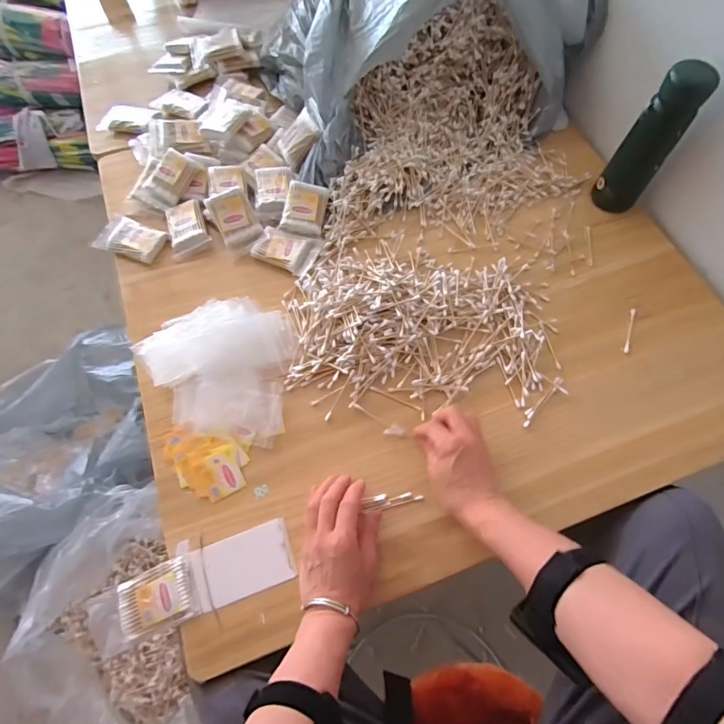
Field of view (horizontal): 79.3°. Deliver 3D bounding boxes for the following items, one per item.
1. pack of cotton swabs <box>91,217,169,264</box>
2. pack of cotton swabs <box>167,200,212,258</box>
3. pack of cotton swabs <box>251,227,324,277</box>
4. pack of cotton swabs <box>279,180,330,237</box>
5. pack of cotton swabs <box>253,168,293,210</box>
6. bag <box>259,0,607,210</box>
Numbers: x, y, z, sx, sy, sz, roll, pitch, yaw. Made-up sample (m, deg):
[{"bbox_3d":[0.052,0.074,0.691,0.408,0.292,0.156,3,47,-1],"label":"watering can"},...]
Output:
[{"bbox_3d":[-0.317,-0.170,0.596,0.088,0.013,0.055,19,67,9],"label":"pack of cotton swabs"},{"bbox_3d":[-0.242,-0.187,0.605,0.052,0.024,0.075,-14,66,-6],"label":"pack of cotton swabs"},{"bbox_3d":[-0.100,-0.150,0.586,0.079,0.013,0.055,24,67,11],"label":"pack of cotton swabs"},{"bbox_3d":[-0.078,-0.209,0.595,0.056,0.019,0.070,10,78,0],"label":"pack of cotton swabs"},{"bbox_3d":[-0.124,-0.244,0.615,0.050,0.016,0.070,-5,65,-2],"label":"pack of cotton swabs"},{"bbox_3d":[0.069,-0.448,0.610,0.407,0.181,0.347,-28,68,-12],"label":"bag"}]

